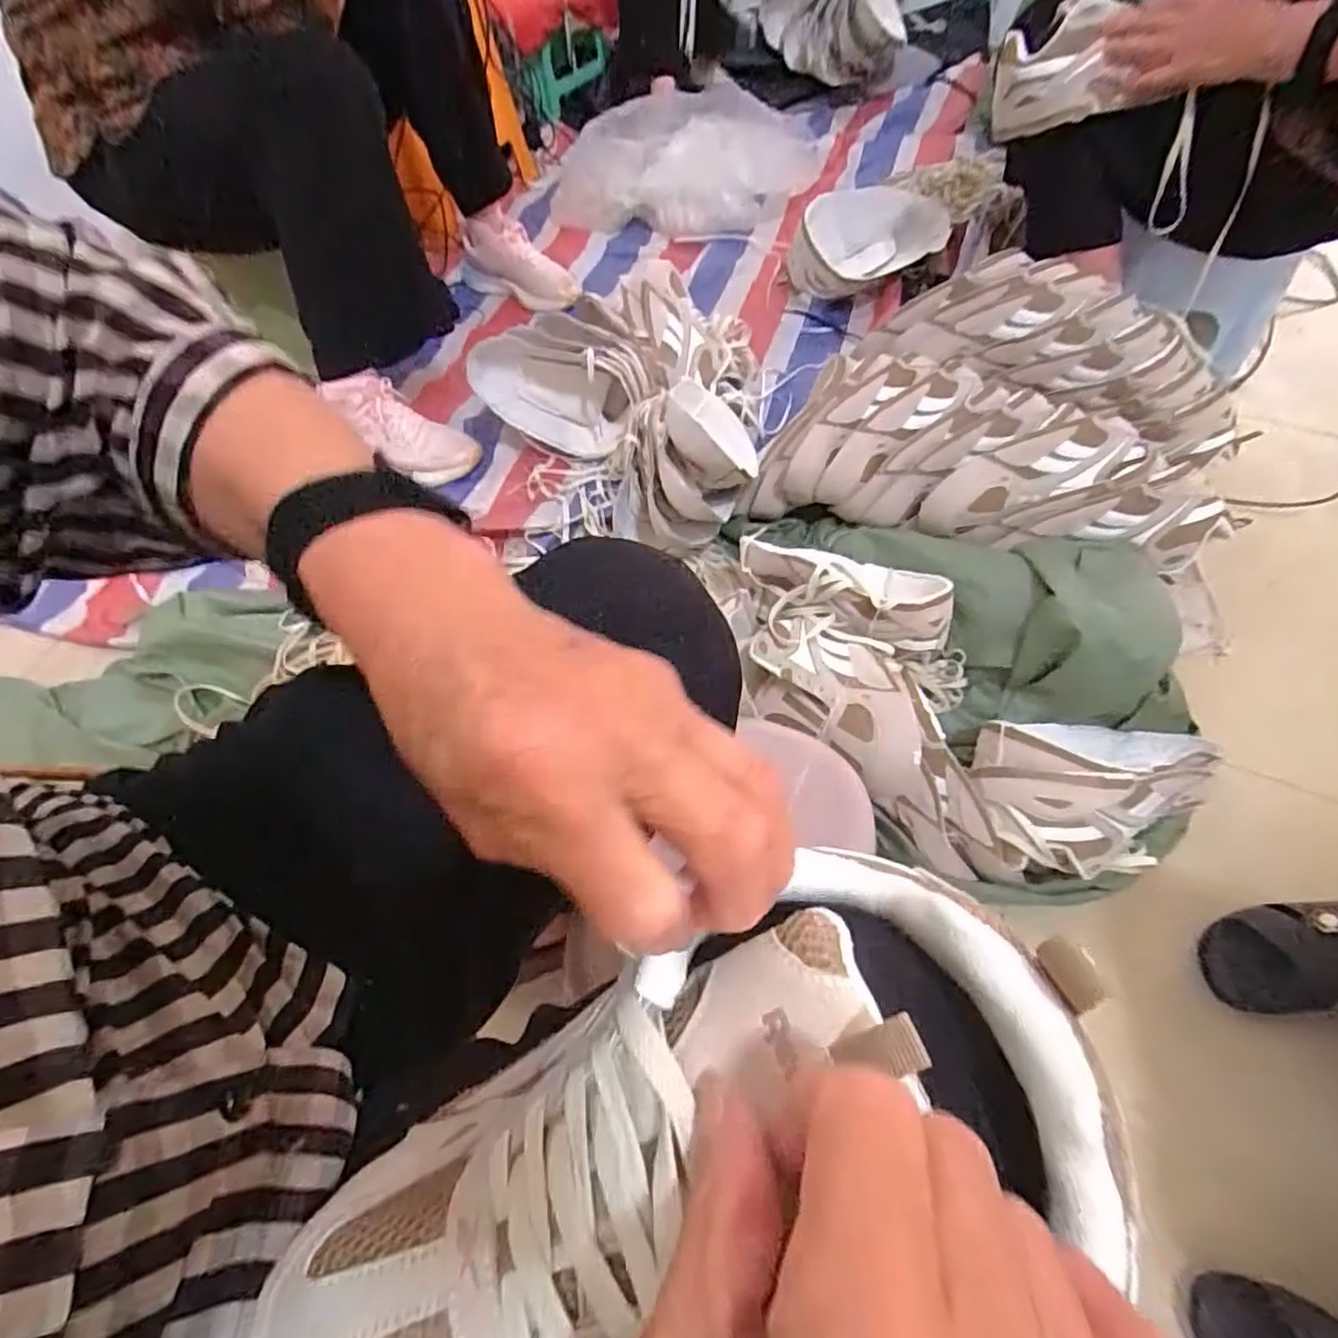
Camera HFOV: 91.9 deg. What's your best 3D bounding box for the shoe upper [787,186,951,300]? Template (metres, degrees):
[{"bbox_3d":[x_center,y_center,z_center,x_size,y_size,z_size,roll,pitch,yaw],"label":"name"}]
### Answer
[{"bbox_3d":[0.343,-0.748,1.126,0.275,0.115,0.143,-20,61,-8],"label":"shoe upper"}]

